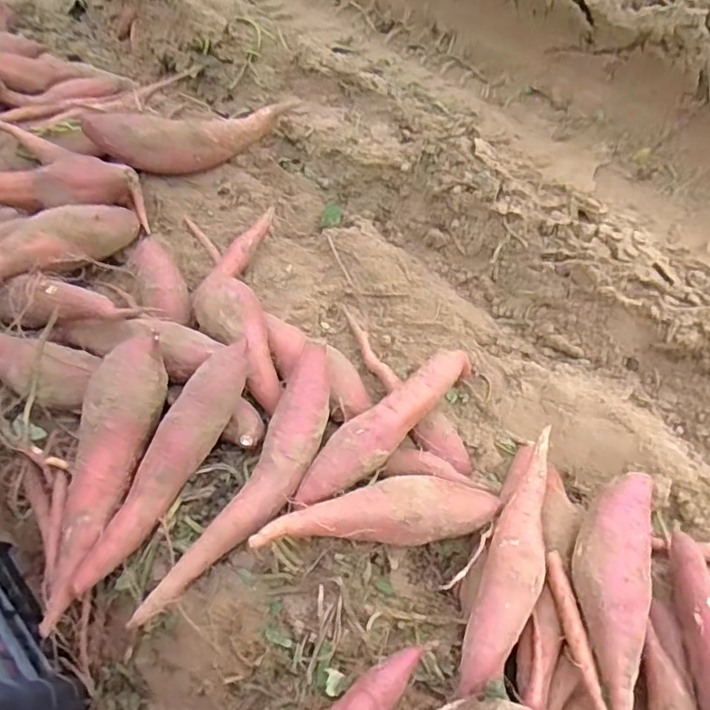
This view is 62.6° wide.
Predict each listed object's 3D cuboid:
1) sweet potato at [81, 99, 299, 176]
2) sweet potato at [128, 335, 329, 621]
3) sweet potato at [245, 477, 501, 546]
[{"bbox_3d":[-0.200,-0.304,0.813,0.316,0.071,0.059,-23,59,-35],"label":"sweet potato"},{"bbox_3d":[-0.083,0.110,0.505,0.057,0.040,0.270,24,64,16],"label":"sweet potato"},{"bbox_3d":[0.021,0.134,0.495,0.199,0.052,0.051,-8,60,-2],"label":"sweet potato"}]

